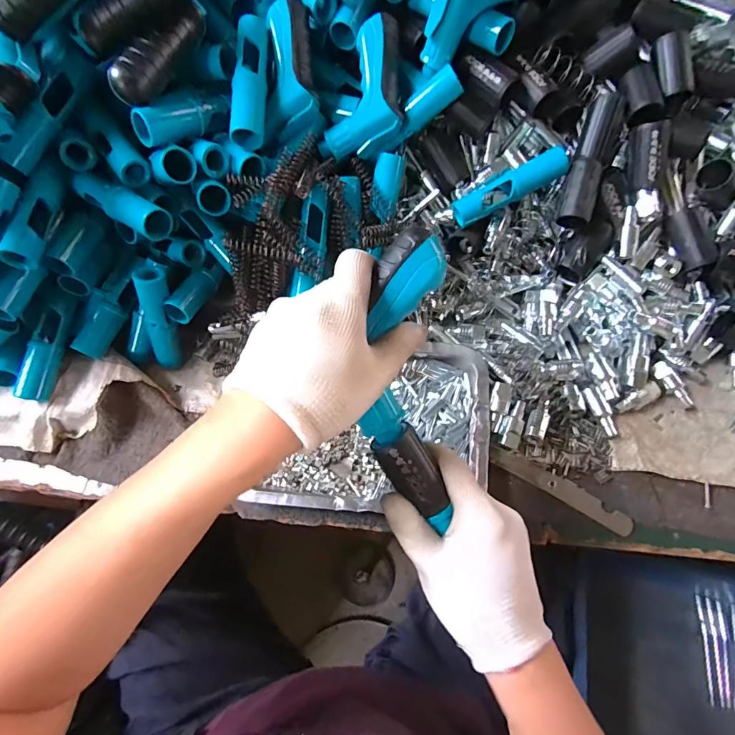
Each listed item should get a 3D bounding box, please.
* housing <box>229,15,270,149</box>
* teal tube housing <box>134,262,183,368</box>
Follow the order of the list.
[{"bbox_3d":[-0.109,-0.271,0.391,0.026,0.025,0.123,2,83,4],"label":"housing"},{"bbox_3d":[-0.220,-0.048,0.441,0.023,0.122,0.022,17,41,10],"label":"teal tube housing"}]

